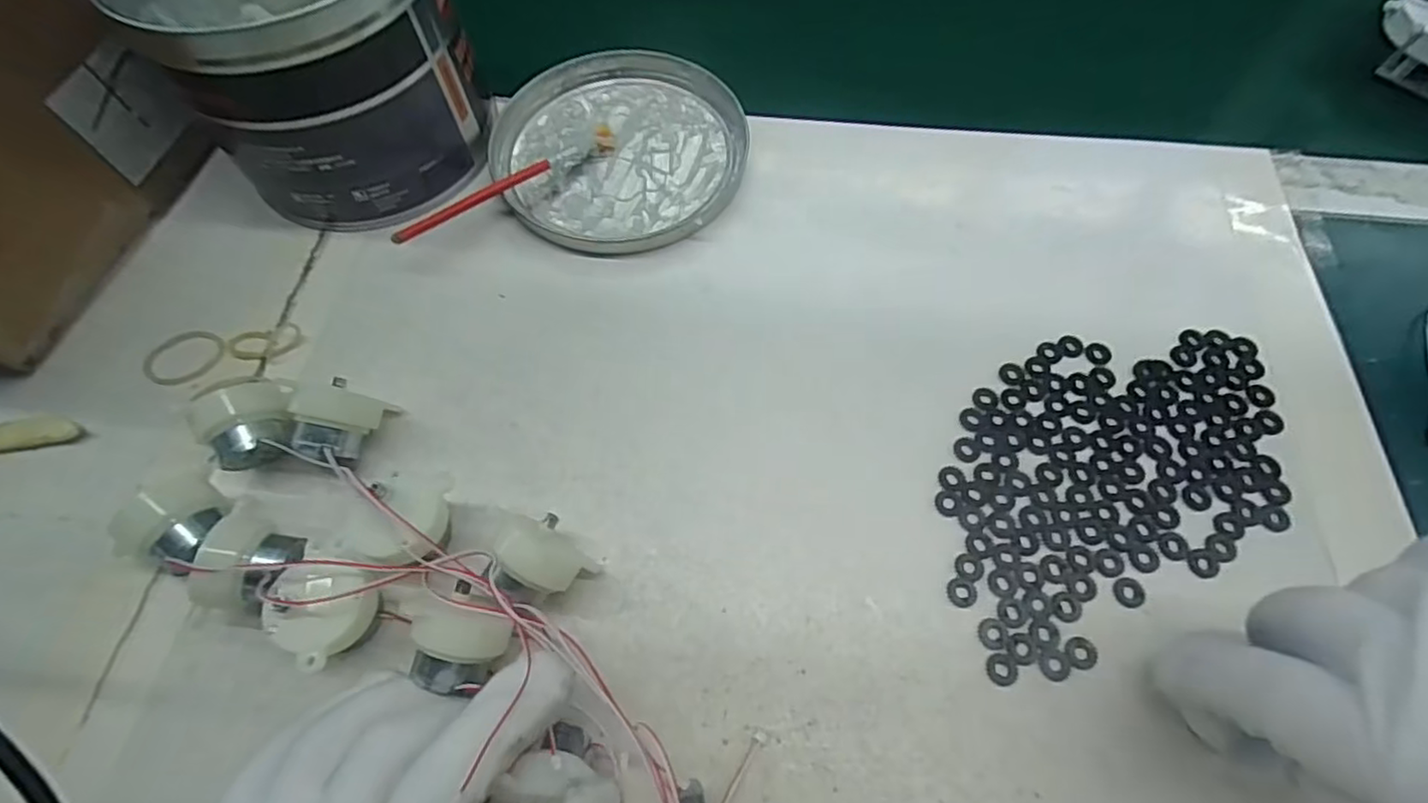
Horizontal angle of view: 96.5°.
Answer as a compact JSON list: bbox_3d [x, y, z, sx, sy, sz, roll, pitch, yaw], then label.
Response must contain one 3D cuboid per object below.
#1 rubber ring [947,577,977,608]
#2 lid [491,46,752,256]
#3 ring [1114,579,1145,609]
[{"bbox_3d":[0.091,0.070,0.233,0.011,0.004,0.010,0,62,1],"label":"rubber ring"},{"bbox_3d":[-0.048,-0.134,0.332,0.133,0.016,0.124,0,62,1],"label":"lid"},{"bbox_3d":[0.153,0.070,0.233,0.011,0.004,0.011,0,62,1],"label":"ring"}]

